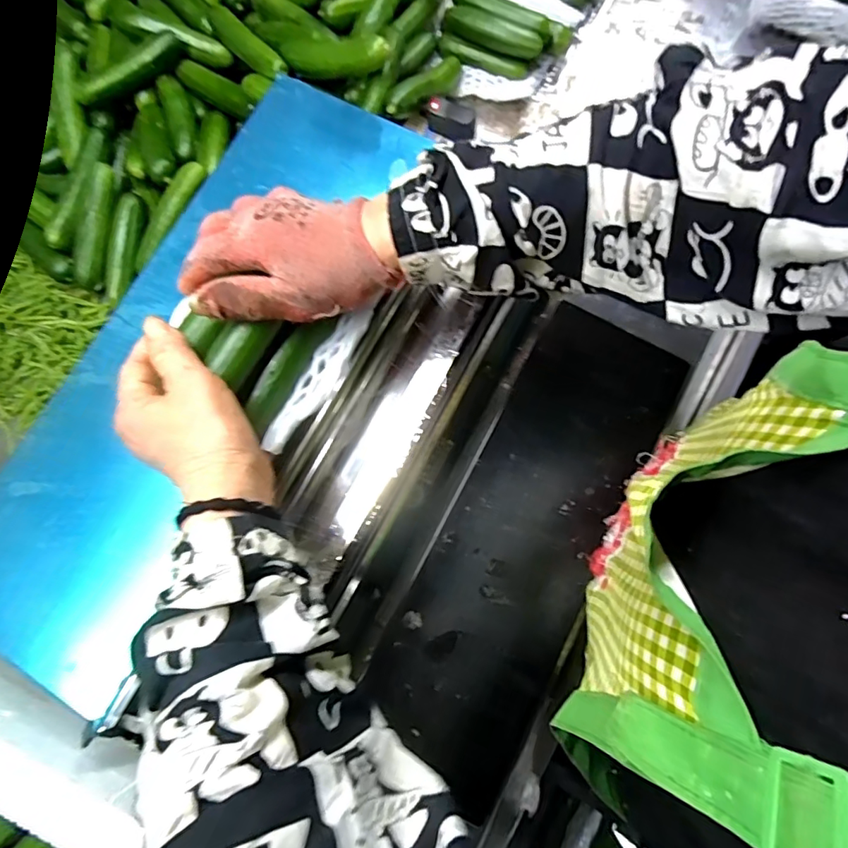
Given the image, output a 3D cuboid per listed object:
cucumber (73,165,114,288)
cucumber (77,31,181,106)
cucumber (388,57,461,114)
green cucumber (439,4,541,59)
[{"bbox_3d":[-0.359,-0.215,0.547,0.029,0.022,0.130,18,100,9],"label":"cucumber"},{"bbox_3d":[-0.324,-0.389,0.549,0.124,0.031,0.026,-25,71,7],"label":"cucumber"},{"bbox_3d":[0.002,-0.378,0.559,0.024,0.027,0.130,33,58,13],"label":"cucumber"},{"bbox_3d":[0.079,-0.449,0.574,0.117,0.030,0.024,18,72,9],"label":"green cucumber"}]

